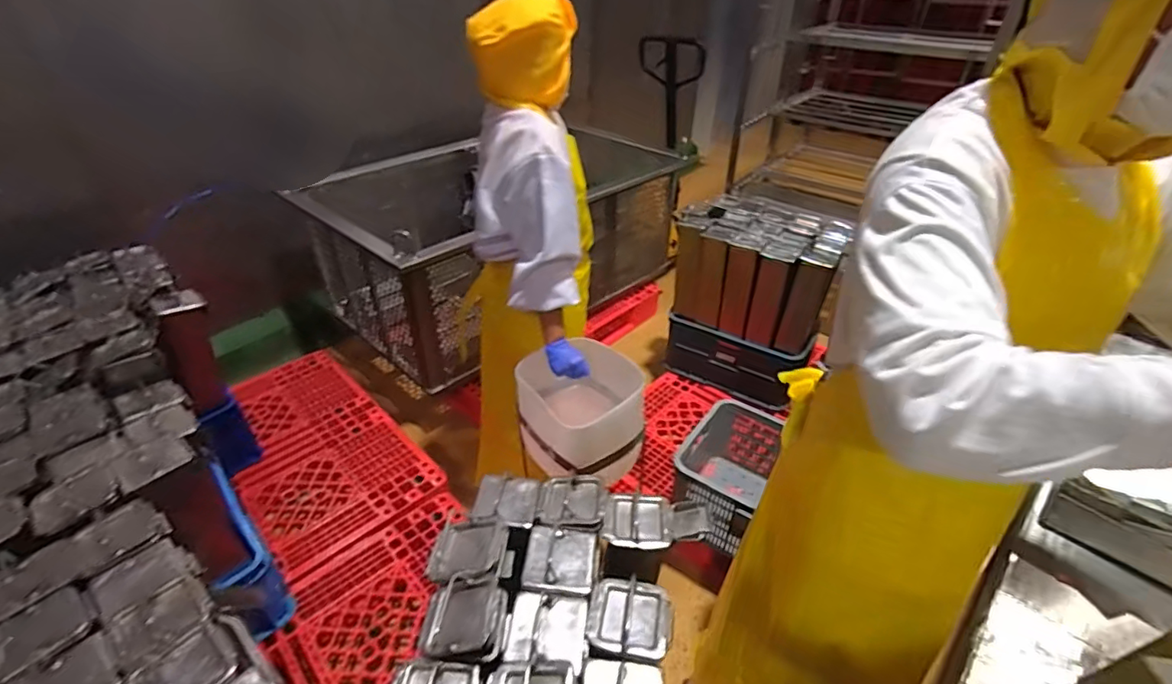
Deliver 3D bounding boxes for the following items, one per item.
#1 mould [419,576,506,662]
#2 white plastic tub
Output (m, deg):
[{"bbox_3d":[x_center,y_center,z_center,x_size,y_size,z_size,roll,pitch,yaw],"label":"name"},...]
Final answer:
[{"bbox_3d":[-0.174,0.392,0.770,0.112,0.049,0.105,0,35,1],"label":"mould"},{"bbox_3d":[-0.013,0.173,1.339,0.258,0.231,0.302,-20,39,-26],"label":"white plastic tub"}]

